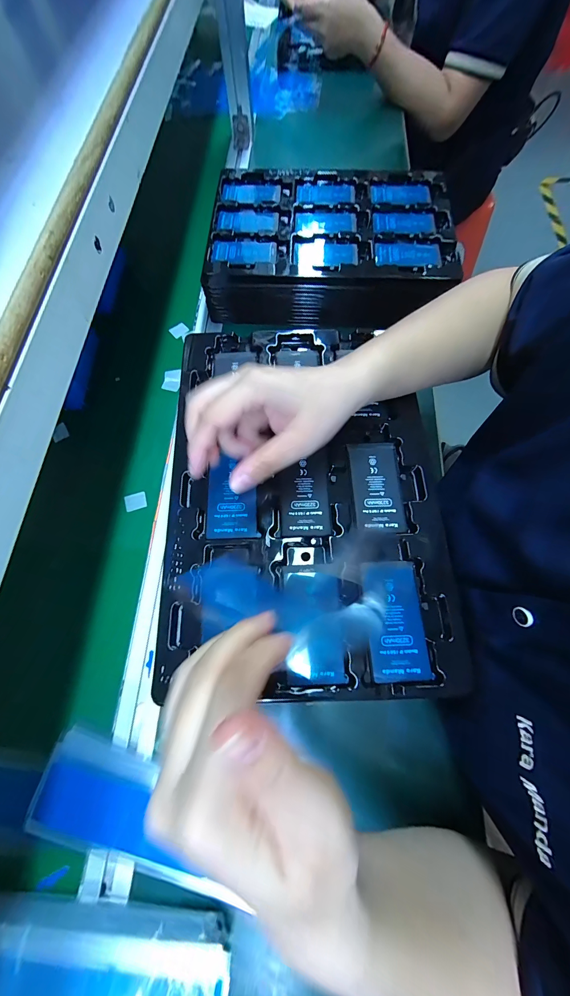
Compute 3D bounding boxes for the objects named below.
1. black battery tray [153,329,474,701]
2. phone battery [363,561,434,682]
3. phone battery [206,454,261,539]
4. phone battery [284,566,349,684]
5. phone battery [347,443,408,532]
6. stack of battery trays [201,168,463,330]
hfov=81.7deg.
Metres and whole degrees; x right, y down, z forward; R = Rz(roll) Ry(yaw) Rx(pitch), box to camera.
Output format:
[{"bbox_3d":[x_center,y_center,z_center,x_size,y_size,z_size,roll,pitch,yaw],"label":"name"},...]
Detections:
[{"bbox_3d":[0.016,-0.017,0.288,0.230,0.023,0.330,-2,69,1],"label":"black battery tray"},{"bbox_3d":[0.085,0.091,0.251,0.042,0.005,0.084,-2,69,1],"label":"phone battery"},{"bbox_3d":[-0.045,-0.001,0.284,0.042,0.004,0.072,-2,69,1],"label":"phone battery"},{"bbox_3d":[0.022,0.093,0.249,0.043,0.008,0.081,-3,69,1],"label":"phone battery"},{"bbox_3d":[0.079,-0.012,0.289,0.043,0.006,0.082,-3,69,1],"label":"phone battery"},{"bbox_3d":[0.064,-0.369,0.489,0.335,0.074,0.237,2,70,3],"label":"stack of battery trays"}]

